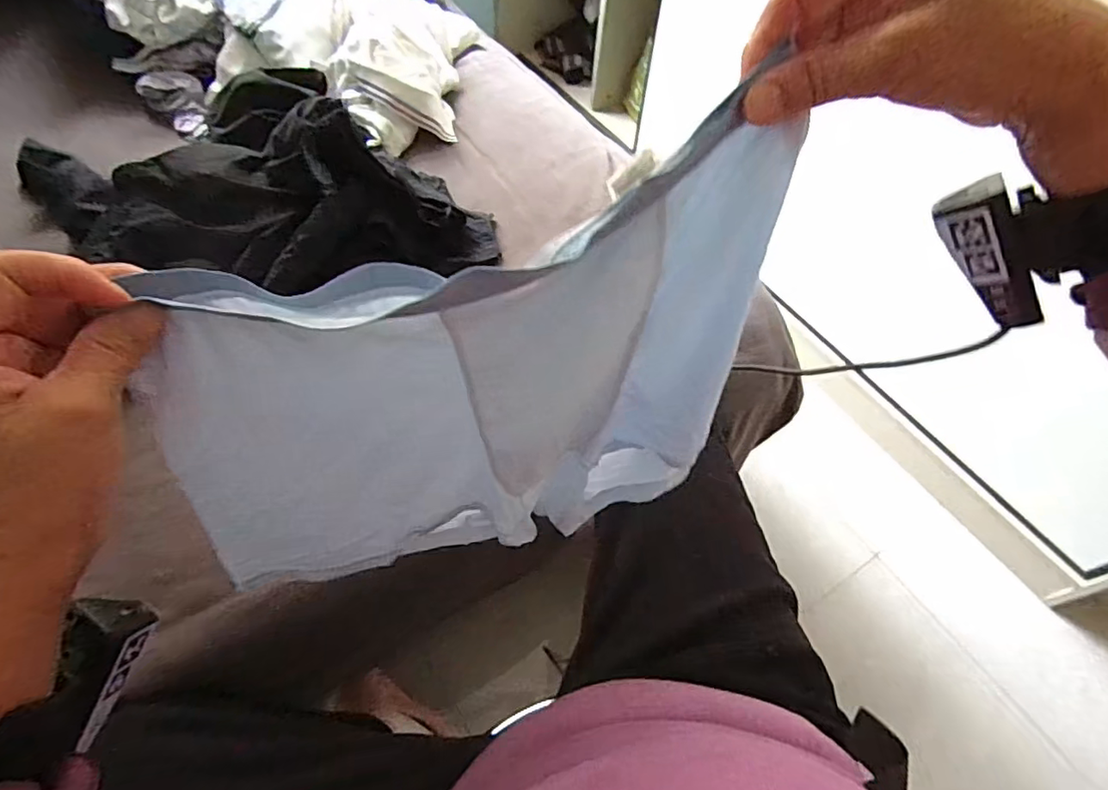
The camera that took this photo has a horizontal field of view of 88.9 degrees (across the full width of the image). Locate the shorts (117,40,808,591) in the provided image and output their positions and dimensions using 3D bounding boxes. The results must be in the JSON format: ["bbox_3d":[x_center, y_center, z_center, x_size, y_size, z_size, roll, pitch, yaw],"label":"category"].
[{"bbox_3d":[-0.046,0.005,0.328,0.322,0.269,0.070,-9,57,-10],"label":"shorts"}]

